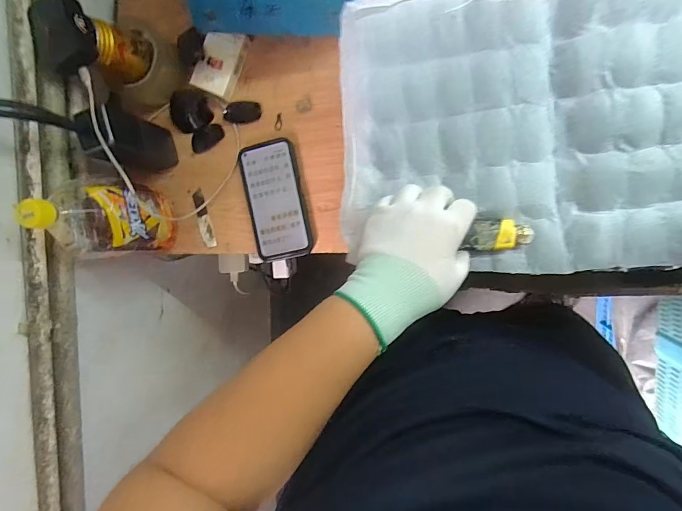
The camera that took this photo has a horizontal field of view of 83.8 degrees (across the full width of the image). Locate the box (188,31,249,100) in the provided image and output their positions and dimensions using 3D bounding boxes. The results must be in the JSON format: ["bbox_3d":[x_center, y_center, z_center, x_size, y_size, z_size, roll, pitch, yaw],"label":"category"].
[{"bbox_3d":[-0.168,-0.268,0.532,0.060,0.025,0.089,21,95,7],"label":"box"}]

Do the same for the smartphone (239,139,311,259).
[{"bbox_3d":[-0.091,-0.077,0.535,0.079,0.018,0.161,-11,91,9],"label":"smartphone"}]

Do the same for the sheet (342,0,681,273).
[{"bbox_3d":[0.205,-0.128,0.372,0.405,0.031,0.283,-4,92,8],"label":"sheet"}]

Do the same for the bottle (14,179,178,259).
[{"bbox_3d":[-0.301,-0.049,0.469,0.099,0.181,0.089,5,93,8],"label":"bottle"}]

